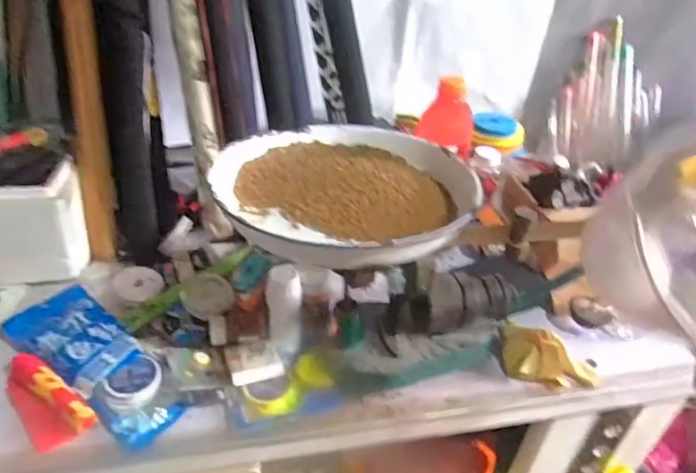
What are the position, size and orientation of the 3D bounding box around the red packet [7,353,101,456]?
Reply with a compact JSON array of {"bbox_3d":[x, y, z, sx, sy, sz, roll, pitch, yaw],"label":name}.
[{"bbox_3d":[-0.330,0.173,0.561,0.134,0.032,0.054,30,42,31],"label":"red packet"}]

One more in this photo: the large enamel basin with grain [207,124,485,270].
[{"bbox_3d":[-0.002,-0.055,0.541,0.243,0.044,0.242,4,35,-3],"label":"large enamel basin with grain"}]

